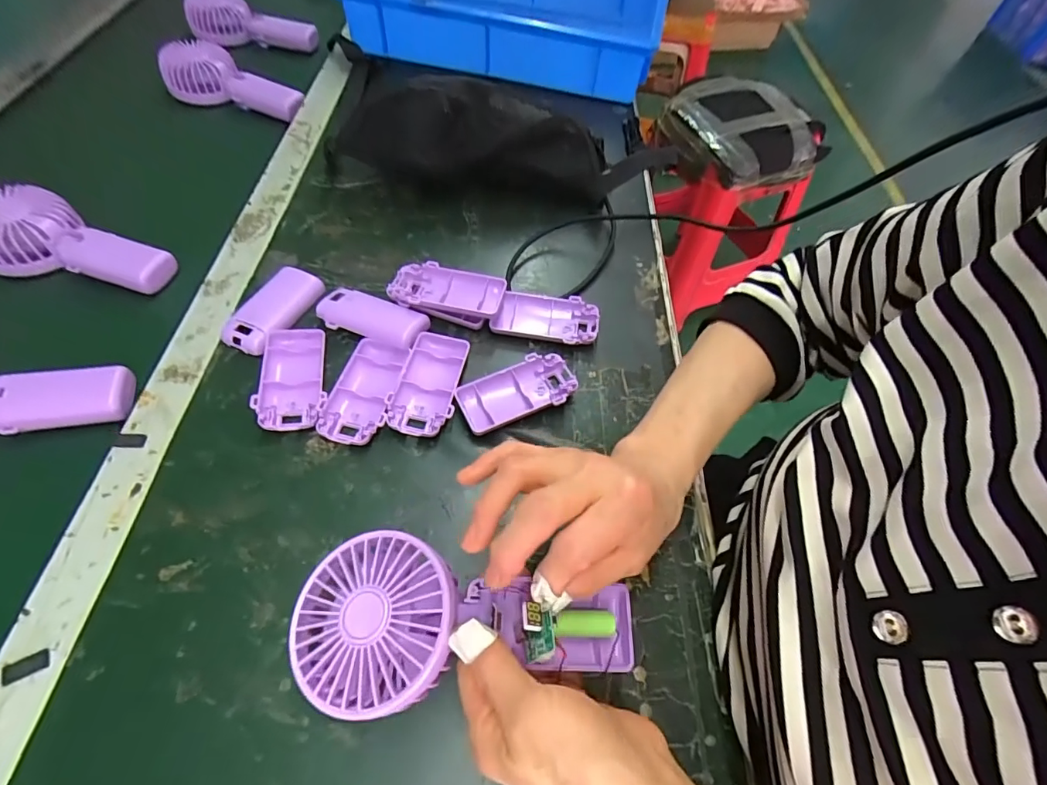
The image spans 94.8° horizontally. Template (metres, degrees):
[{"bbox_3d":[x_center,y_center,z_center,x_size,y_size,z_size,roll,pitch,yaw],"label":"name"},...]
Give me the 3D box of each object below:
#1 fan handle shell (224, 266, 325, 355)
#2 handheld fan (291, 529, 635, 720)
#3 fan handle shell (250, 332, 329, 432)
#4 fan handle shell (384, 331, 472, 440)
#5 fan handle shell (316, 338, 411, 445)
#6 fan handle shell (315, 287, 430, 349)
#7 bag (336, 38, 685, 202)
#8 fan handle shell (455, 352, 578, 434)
[{"bbox_3d":[-0.219,-0.074,0.424,0.042,0.015,0.094,21,59,9],"label":"fan handle shell"},{"bbox_3d":[-0.029,0.113,0.247,0.176,0.044,0.090,6,57,-6],"label":"handheld fan"},{"bbox_3d":[-0.183,-0.012,0.384,0.049,0.016,0.096,-9,59,-9],"label":"fan handle shell"},{"bbox_3d":[-0.076,-0.008,0.389,0.049,0.015,0.094,9,57,2],"label":"fan handle shell"},{"bbox_3d":[-0.124,-0.003,0.379,0.048,0.017,0.094,9,57,2],"label":"fan handle shell"},{"bbox_3d":[-0.130,-0.063,0.420,0.093,0.021,0.042,17,58,7],"label":"fan handle shell"},{"bbox_3d":[-0.016,-0.274,0.503,0.320,0.104,0.122,1,58,-3],"label":"bag"},{"bbox_3d":[-0.005,0.000,0.388,0.091,0.017,0.048,-20,61,-15],"label":"fan handle shell"}]

